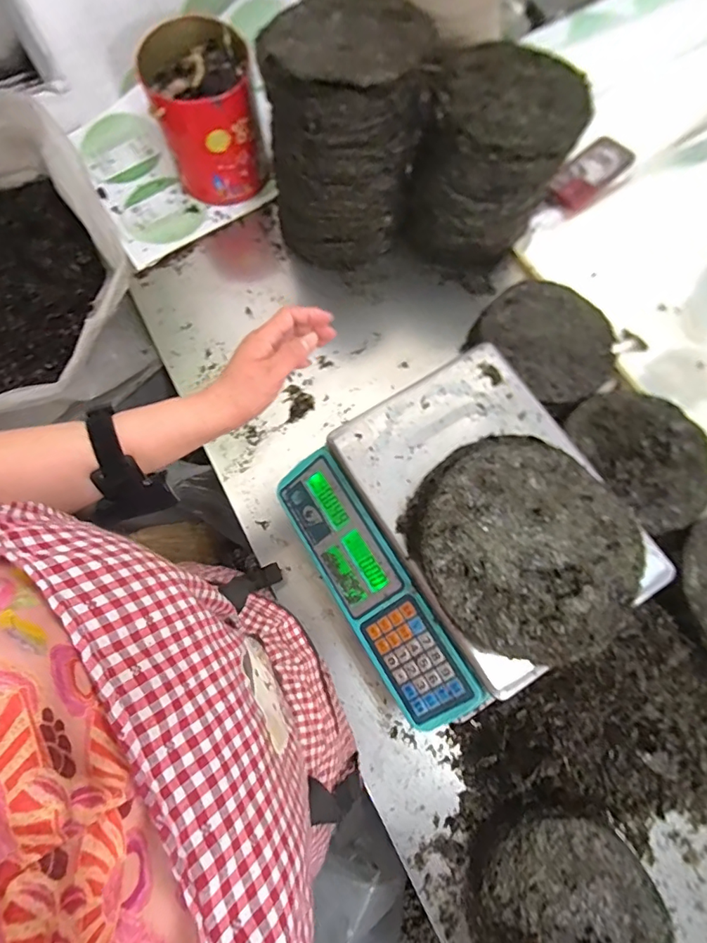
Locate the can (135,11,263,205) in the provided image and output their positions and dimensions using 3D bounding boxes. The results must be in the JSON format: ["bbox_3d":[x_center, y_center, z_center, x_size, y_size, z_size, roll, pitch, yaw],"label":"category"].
[{"bbox_3d":[-0.219,-0.524,0.759,0.145,0.207,0.133,0,72,0],"label":"can"}]

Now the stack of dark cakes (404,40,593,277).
[{"bbox_3d":[0.203,-0.446,0.728,0.198,0.243,0.188,26,74,8],"label":"stack of dark cakes"}]

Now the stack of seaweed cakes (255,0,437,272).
[{"bbox_3d":[-0.011,-0.457,0.702,0.207,0.296,0.178,-3,72,-1],"label":"stack of seaweed cakes"}]

